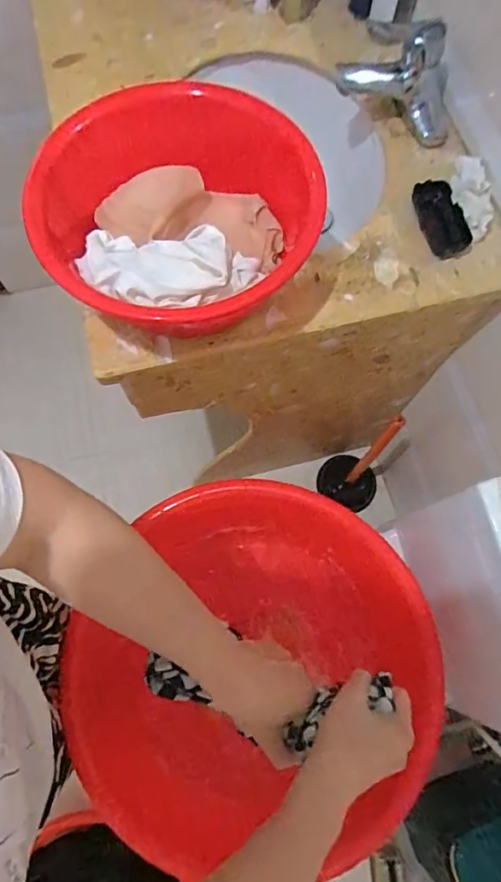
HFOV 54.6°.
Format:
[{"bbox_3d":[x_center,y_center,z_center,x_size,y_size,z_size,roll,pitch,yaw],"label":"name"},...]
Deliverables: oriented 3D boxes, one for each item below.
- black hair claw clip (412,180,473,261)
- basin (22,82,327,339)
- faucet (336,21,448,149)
[{"bbox_3d":[0.256,-0.299,0.653,0.048,0.029,0.109,-20,73,-7],"label":"black hair claw clip"},{"bbox_3d":[-0.069,-0.258,0.581,0.303,0.118,0.296,0,72,-1],"label":"basin"},{"bbox_3d":[0.209,-0.504,0.668,0.173,0.107,0.069,18,73,5],"label":"faucet"}]

